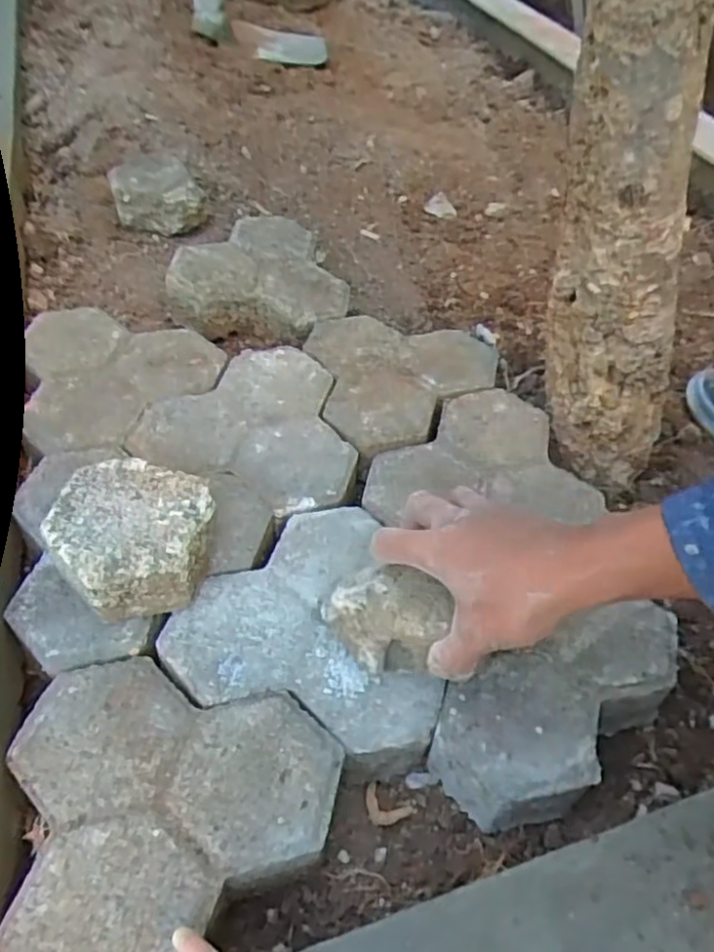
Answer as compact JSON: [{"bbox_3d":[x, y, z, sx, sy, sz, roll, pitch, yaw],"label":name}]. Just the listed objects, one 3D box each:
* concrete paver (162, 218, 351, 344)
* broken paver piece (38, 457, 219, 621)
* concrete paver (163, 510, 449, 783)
[{"bbox_3d":[-0.105,-0.227,0.773,0.191,0.072,0.180,4,48,0],"label":"concrete paver"},{"bbox_3d":[-0.151,0.041,0.462,0.105,0.056,0.099,-12,50,-14],"label":"broken paver piece"},{"bbox_3d":[-0.023,0.108,0.499,0.187,0.059,0.182,15,49,10],"label":"concrete paver"}]

